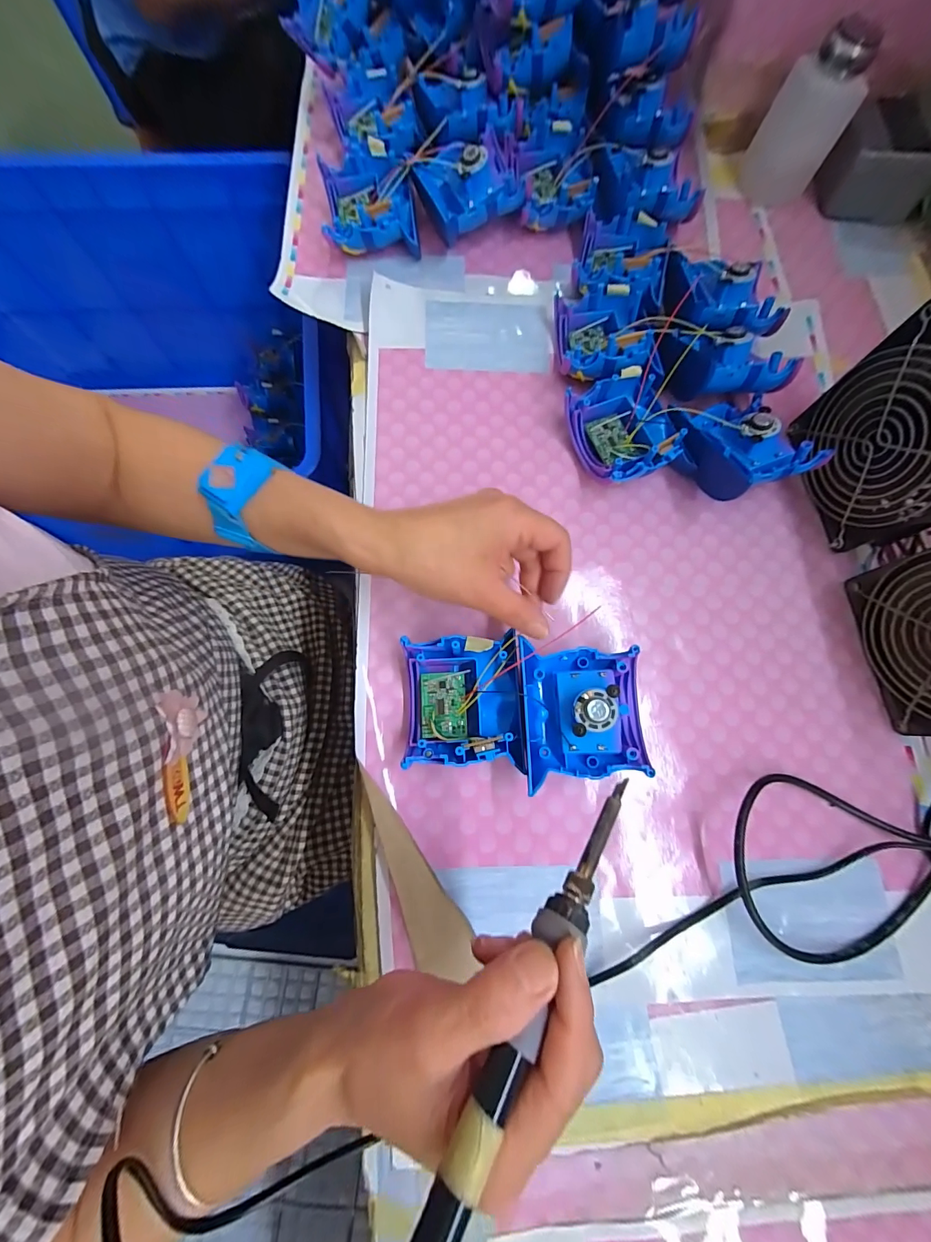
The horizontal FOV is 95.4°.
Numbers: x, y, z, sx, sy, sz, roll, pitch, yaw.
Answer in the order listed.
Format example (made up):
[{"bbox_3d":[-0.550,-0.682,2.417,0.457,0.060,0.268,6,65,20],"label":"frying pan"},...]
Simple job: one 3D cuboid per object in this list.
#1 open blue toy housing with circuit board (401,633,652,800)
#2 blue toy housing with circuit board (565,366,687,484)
[{"bbox_3d":[0.038,0.057,0.284,0.151,0.043,0.086,2,77,-1],"label":"open blue toy housing with circuit board"},{"bbox_3d":[0.127,-0.149,0.338,0.076,0.037,0.082,-22,78,-6],"label":"blue toy housing with circuit board"}]

